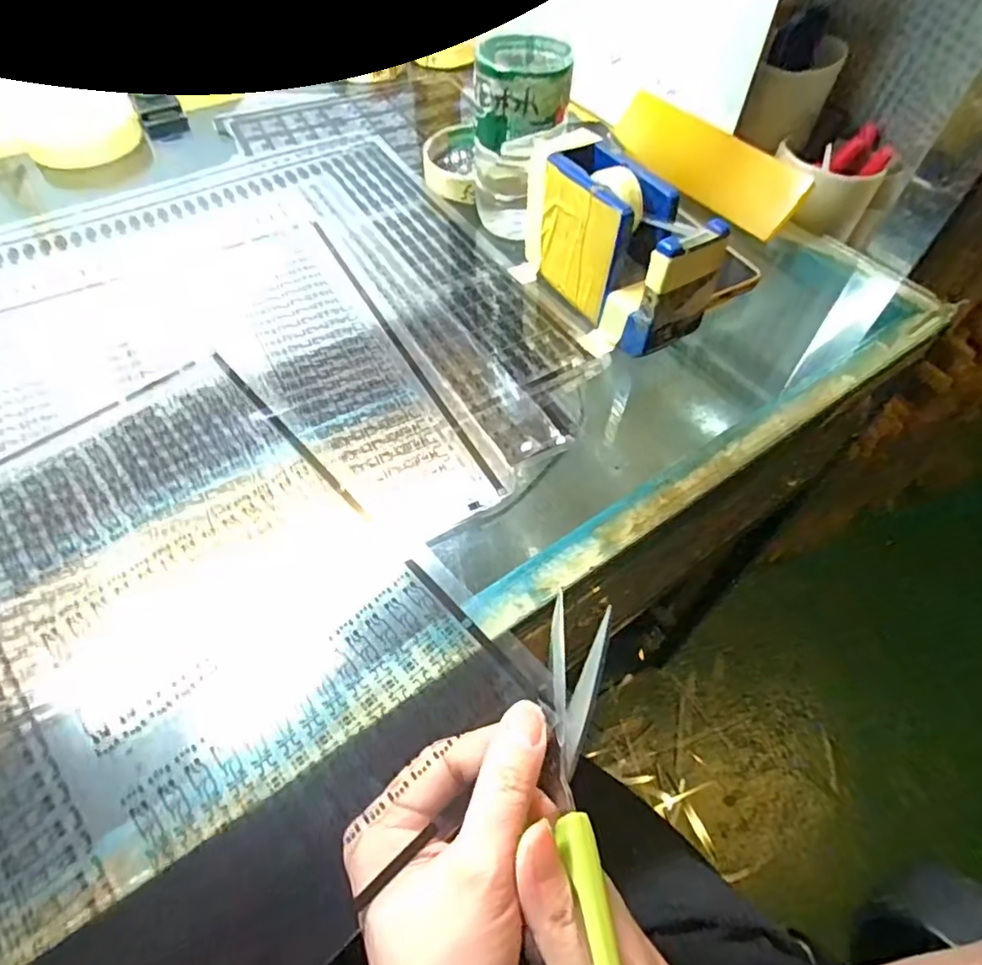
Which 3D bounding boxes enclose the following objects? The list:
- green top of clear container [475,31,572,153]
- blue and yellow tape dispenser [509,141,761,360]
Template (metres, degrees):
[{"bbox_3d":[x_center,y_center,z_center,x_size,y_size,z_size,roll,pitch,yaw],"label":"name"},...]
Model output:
[{"bbox_3d":[0.023,-0.264,0.384,0.059,0.044,0.067,5,55,3],"label":"green top of clear container"},{"bbox_3d":[0.074,-0.144,0.360,0.059,0.081,0.147,-30,60,-21],"label":"blue and yellow tape dispenser"}]

